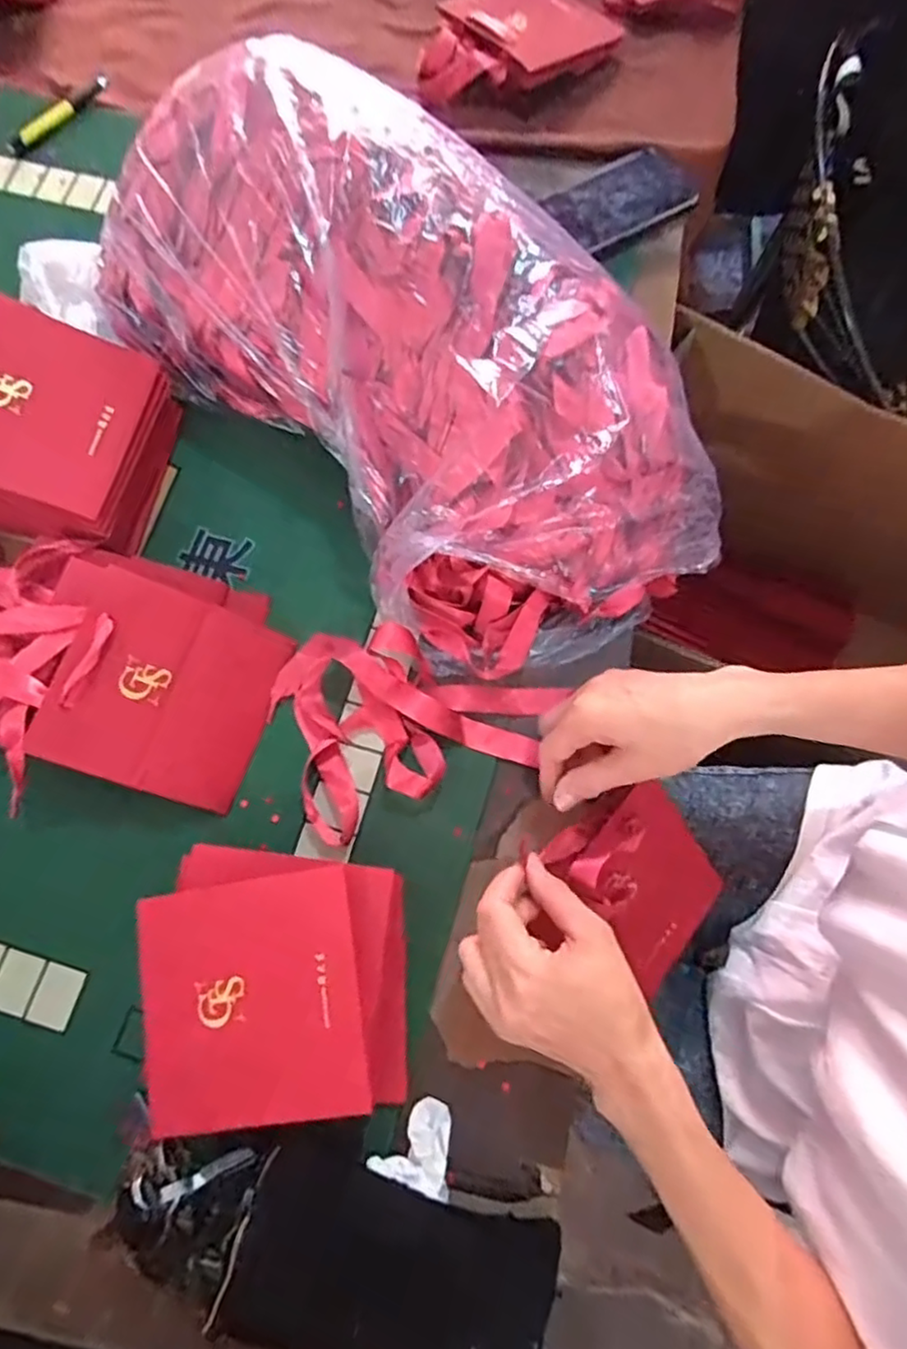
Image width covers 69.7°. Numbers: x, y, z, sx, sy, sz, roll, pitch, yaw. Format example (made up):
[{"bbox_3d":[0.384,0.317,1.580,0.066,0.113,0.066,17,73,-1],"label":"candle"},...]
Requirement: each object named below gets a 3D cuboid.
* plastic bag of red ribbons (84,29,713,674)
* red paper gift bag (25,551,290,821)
[{"bbox_3d":[-0.027,-0.240,0.476,0.282,0.137,0.489,-40,77,-9],"label":"plastic bag of red ribbons"},{"bbox_3d":[-0.214,0.008,0.470,0.158,0.016,0.138,25,75,-23],"label":"red paper gift bag"}]

